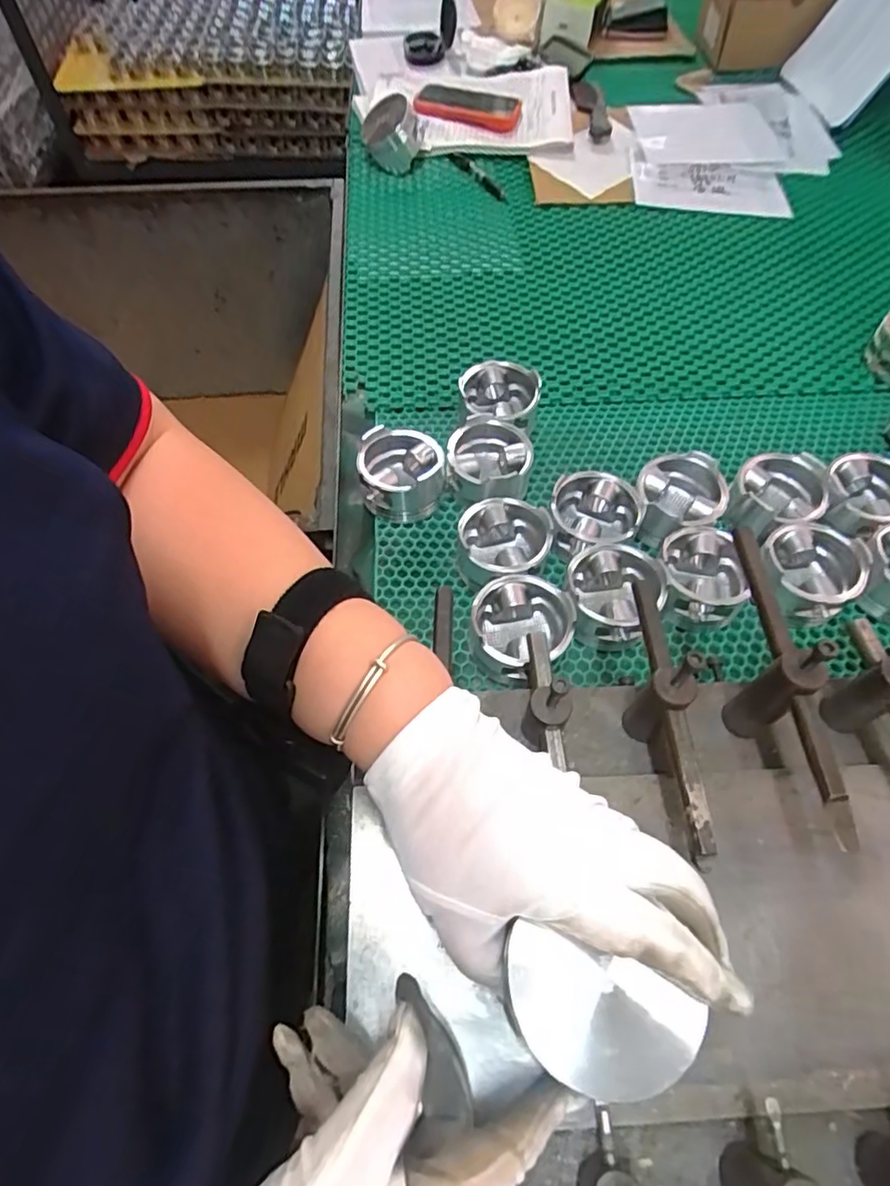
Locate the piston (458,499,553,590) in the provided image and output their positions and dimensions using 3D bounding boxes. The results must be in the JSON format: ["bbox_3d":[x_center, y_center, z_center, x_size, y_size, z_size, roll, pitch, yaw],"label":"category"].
[{"bbox_3d":[0.053,-0.038,0.532,0.075,0.050,0.079,-4,60,-2],"label":"piston"}]

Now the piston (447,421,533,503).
[{"bbox_3d":[0.041,-0.117,0.575,0.074,0.056,0.082,14,61,8],"label":"piston"}]

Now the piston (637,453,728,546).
[{"bbox_3d":[0.211,-0.079,0.559,0.075,0.057,0.080,8,60,5],"label":"piston"}]

